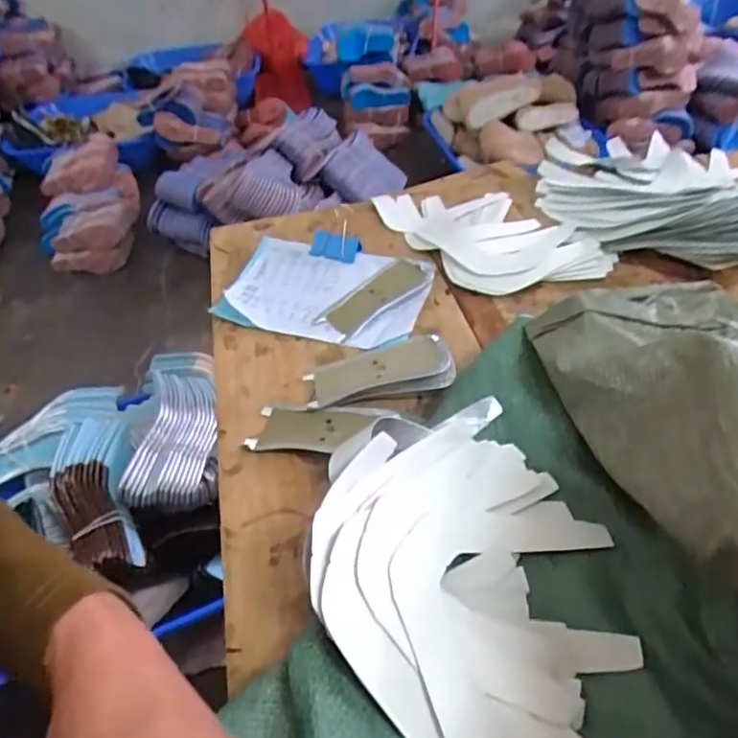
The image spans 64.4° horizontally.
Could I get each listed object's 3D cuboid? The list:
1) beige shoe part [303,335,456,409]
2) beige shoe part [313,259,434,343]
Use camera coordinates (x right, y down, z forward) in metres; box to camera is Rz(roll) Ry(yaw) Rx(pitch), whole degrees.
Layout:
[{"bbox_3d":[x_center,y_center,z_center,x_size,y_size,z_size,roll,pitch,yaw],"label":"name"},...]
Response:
[{"bbox_3d":[0.009,0.005,0.471,0.116,0.033,0.042,-9,44,-3],"label":"beige shoe part"},{"bbox_3d":[0.008,-0.072,0.559,0.118,0.017,0.048,-33,50,-25],"label":"beige shoe part"}]

